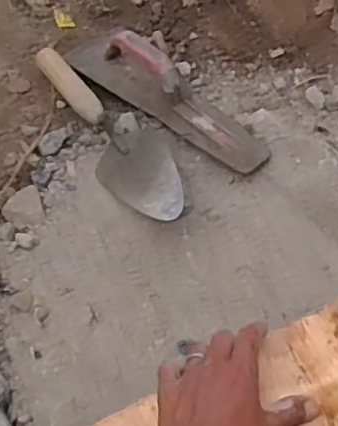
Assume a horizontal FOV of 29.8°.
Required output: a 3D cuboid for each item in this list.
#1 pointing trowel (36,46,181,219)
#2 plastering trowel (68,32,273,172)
[{"bbox_3d":[-0.061,-0.098,0.767,0.090,0.043,0.296,-25,60,-12],"label":"pointing trowel"},{"bbox_3d":[-0.002,-0.156,0.789,0.295,0.064,0.086,32,65,20],"label":"plastering trowel"}]

